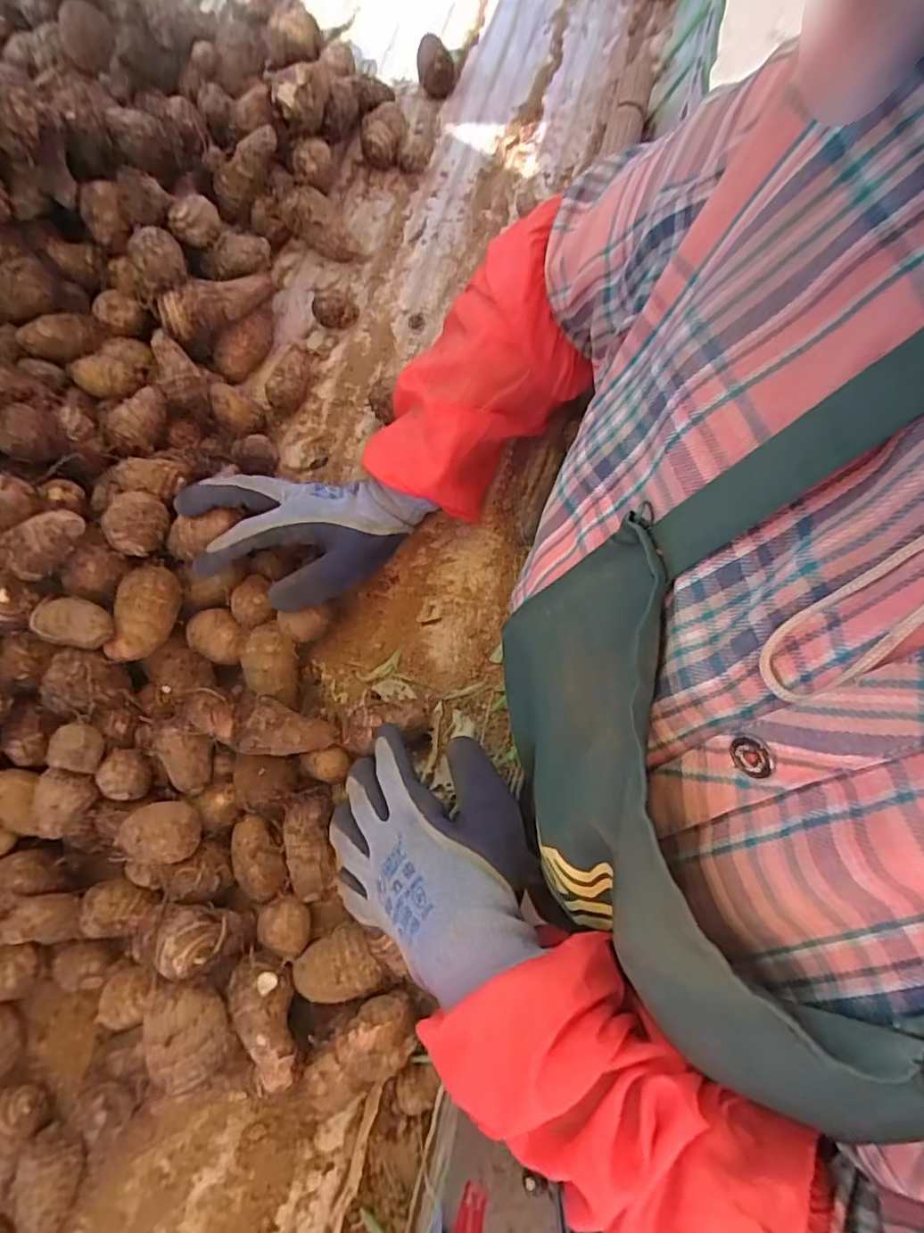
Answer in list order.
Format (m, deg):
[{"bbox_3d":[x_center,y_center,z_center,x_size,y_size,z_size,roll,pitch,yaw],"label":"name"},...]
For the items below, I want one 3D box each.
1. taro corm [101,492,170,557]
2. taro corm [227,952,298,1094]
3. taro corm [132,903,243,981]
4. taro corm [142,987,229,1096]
[{"bbox_3d":[-0.231,-0.064,0.431,0.034,0.046,0.044,43,76,15],"label":"taro corm"},{"bbox_3d":[-0.120,0.245,0.358,0.035,0.029,0.072,-18,70,-5],"label":"taro corm"},{"bbox_3d":[-0.168,0.196,0.362,0.051,0.037,0.036,-1,70,1],"label":"taro corm"},{"bbox_3d":[-0.159,0.245,0.351,0.039,0.037,0.050,-24,71,-7],"label":"taro corm"}]

